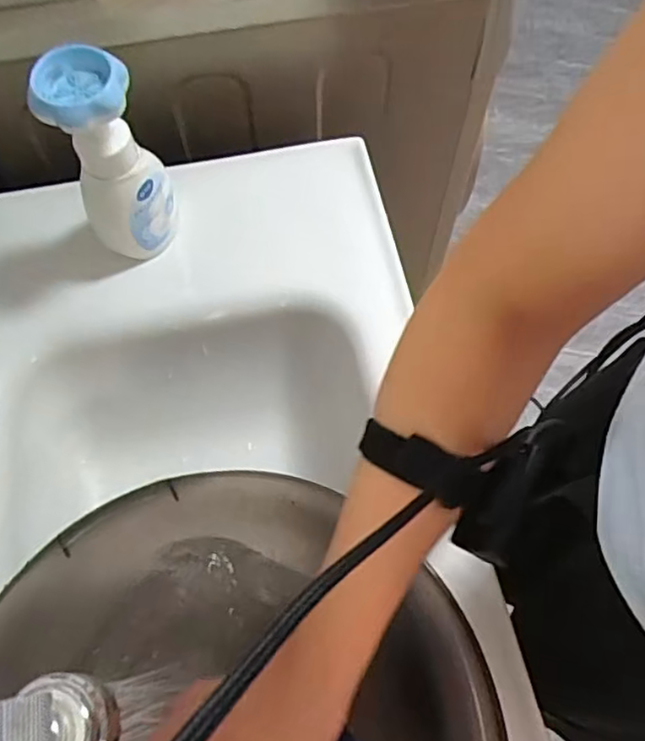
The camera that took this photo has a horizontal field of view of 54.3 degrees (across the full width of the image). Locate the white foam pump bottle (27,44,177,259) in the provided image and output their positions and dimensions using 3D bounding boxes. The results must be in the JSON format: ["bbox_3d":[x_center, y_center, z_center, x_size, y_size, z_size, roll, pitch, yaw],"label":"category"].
[{"bbox_3d":[-0.174,-0.170,0.533,0.066,0.188,0.060,1,65,0],"label":"white foam pump bottle"}]

